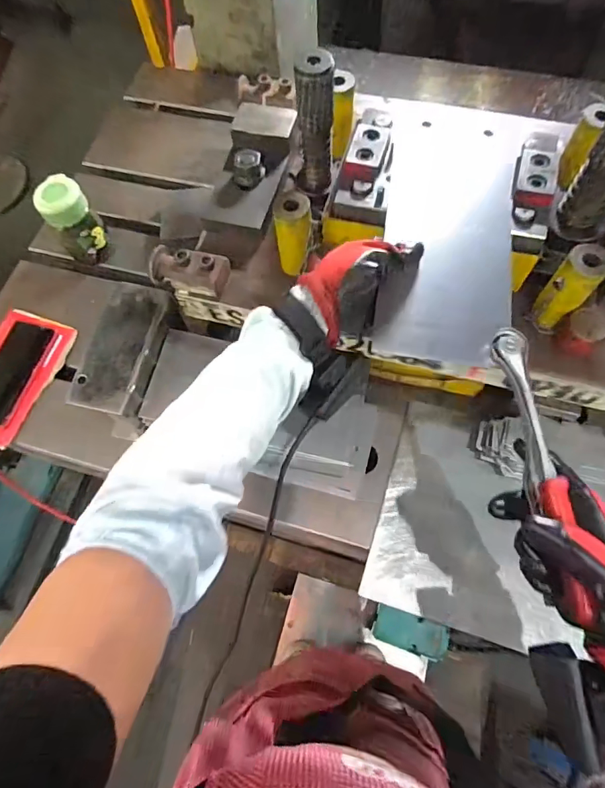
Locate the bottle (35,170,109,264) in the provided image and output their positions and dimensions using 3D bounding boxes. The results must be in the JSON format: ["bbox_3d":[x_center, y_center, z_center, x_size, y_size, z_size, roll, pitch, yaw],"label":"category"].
[{"bbox_3d":[-0.342,-0.256,0.711,0.069,0.134,0.060,-40,70,-13],"label":"bottle"}]

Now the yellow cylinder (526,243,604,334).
[{"bbox_3d":[0.274,-0.106,0.481,0.038,0.096,0.041,39,74,18],"label":"yellow cylinder"}]

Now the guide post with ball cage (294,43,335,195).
[{"bbox_3d":[0.013,-0.287,0.514,0.043,0.164,0.034,0,67,4],"label":"guide post with ball cage"}]

